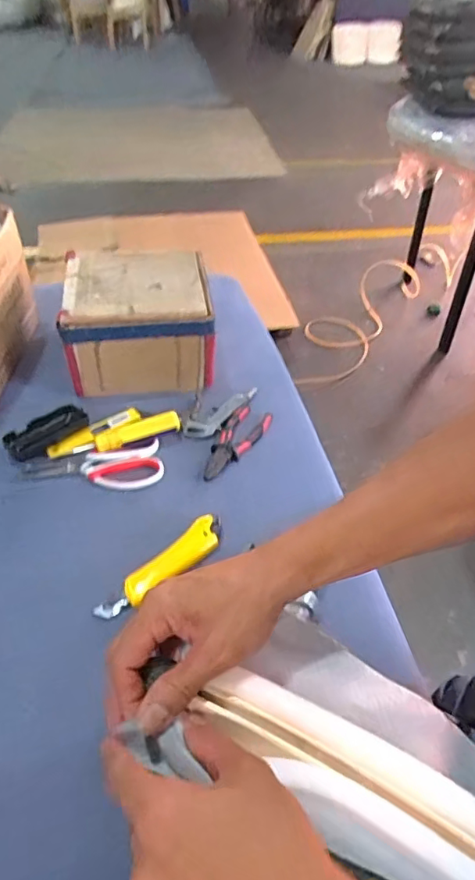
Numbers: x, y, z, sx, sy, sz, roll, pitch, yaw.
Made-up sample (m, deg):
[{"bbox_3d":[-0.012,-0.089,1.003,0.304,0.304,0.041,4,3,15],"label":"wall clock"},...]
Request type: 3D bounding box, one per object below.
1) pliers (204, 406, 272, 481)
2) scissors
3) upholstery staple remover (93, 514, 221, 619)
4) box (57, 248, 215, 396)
[{"bbox_3d":[-0.004,0.002,0.748,0.055,0.011,0.149,23,47,21],"label":"pliers"},{"bbox_3d":[-0.187,0.042,0.702,0.176,0.017,0.072,-8,44,-11],"label":"scissors"},{"bbox_3d":[-0.078,0.140,0.602,0.170,0.028,0.037,-33,53,-31],"label":"upholstery staple remover"},{"bbox_3d":[-0.150,-0.187,0.849,0.207,0.127,0.210,-5,44,-8],"label":"box"}]

